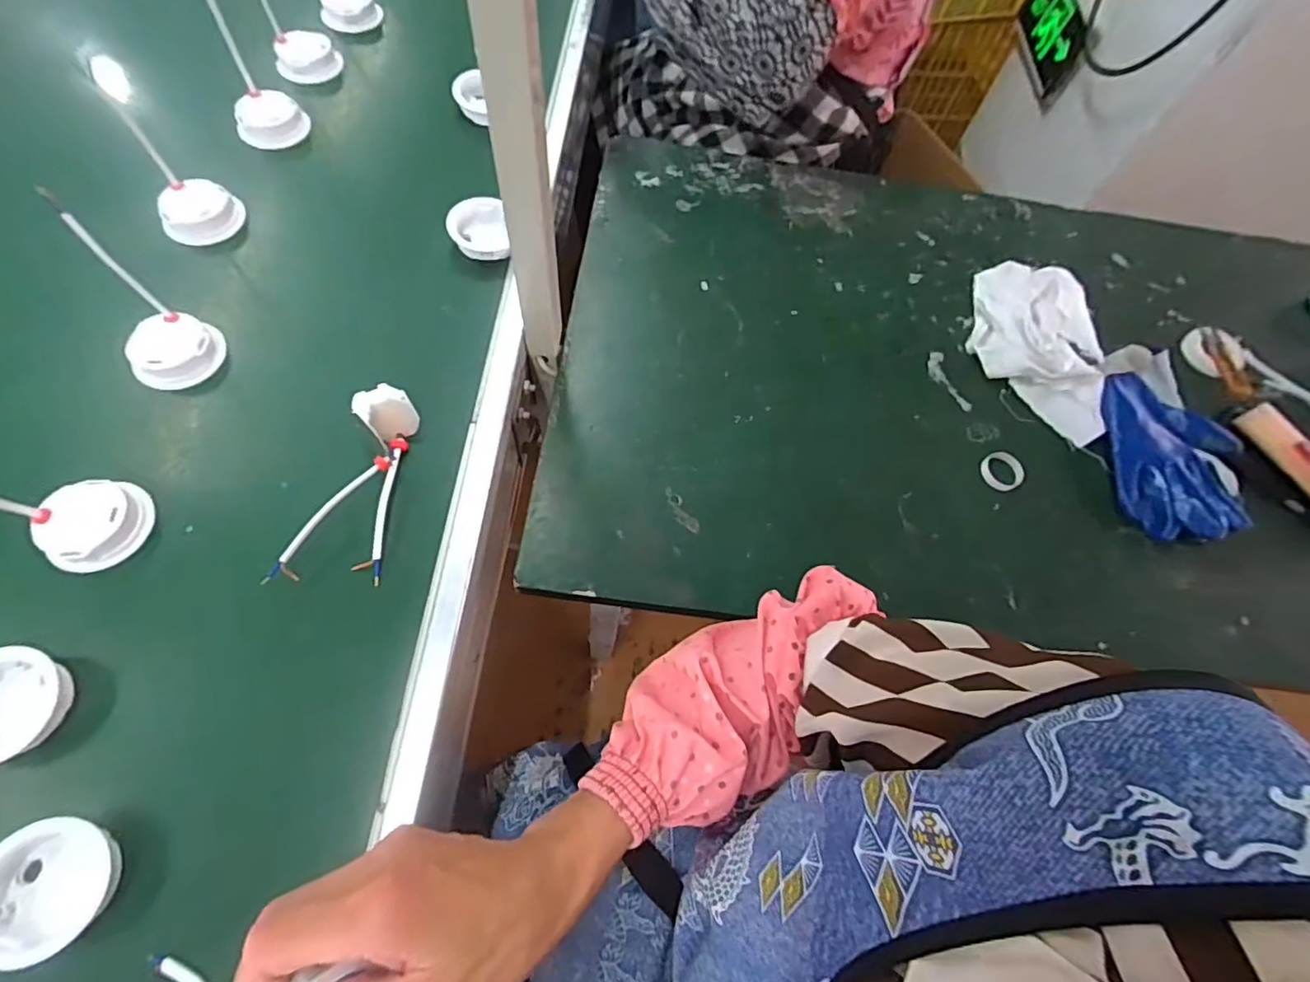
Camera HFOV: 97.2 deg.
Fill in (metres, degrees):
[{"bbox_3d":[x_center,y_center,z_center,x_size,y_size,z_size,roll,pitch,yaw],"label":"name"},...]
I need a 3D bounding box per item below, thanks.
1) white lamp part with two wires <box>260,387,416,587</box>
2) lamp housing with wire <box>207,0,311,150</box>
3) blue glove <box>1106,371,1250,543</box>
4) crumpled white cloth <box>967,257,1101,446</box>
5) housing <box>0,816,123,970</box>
[{"bbox_3d":[-0.247,-0.005,0.470,0.073,0.050,0.168,10,65,-2],"label":"white lamp part with two wires"},{"bbox_3d":[-0.432,-0.442,0.611,0.072,0.115,0.076,-29,72,-18],"label":"lamp housing with wire"},{"bbox_3d":[0.525,-0.033,0.582,0.134,0.031,0.167,7,65,-3],"label":"blue glove"},{"bbox_3d":[0.405,-0.155,0.615,0.115,0.049,0.208,3,67,-4],"label":"crumpled white cloth"},{"bbox_3d":[-0.374,0.244,0.357,0.066,0.035,0.075,-15,68,-13],"label":"housing"}]

